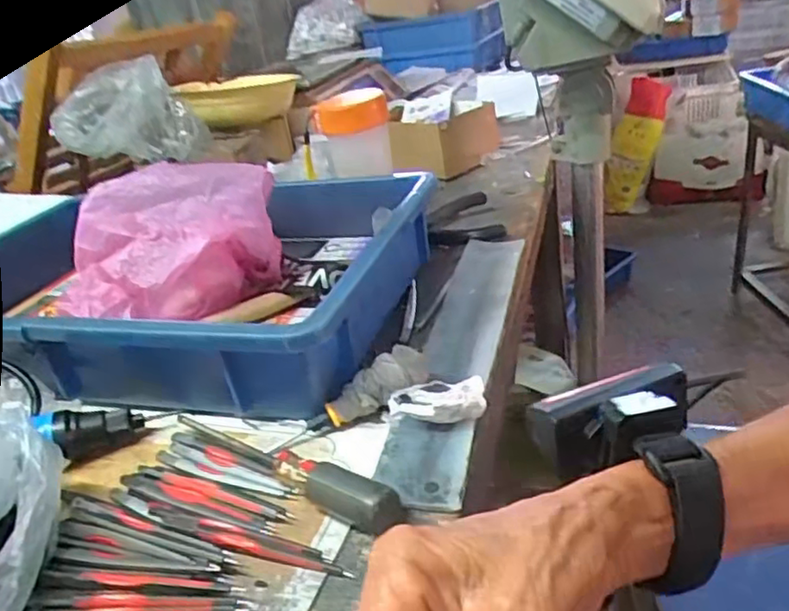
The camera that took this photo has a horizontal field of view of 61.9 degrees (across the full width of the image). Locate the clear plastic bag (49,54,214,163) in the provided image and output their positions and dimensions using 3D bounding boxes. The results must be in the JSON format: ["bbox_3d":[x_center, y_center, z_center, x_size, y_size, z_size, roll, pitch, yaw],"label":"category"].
[{"bbox_3d":[-0.348,-0.250,0.865,0.183,0.108,0.115,-14,28,-13],"label":"clear plastic bag"}]

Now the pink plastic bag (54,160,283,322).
[{"bbox_3d":[-0.189,-0.044,0.550,0.188,0.111,0.110,-16,28,-11],"label":"pink plastic bag"}]

